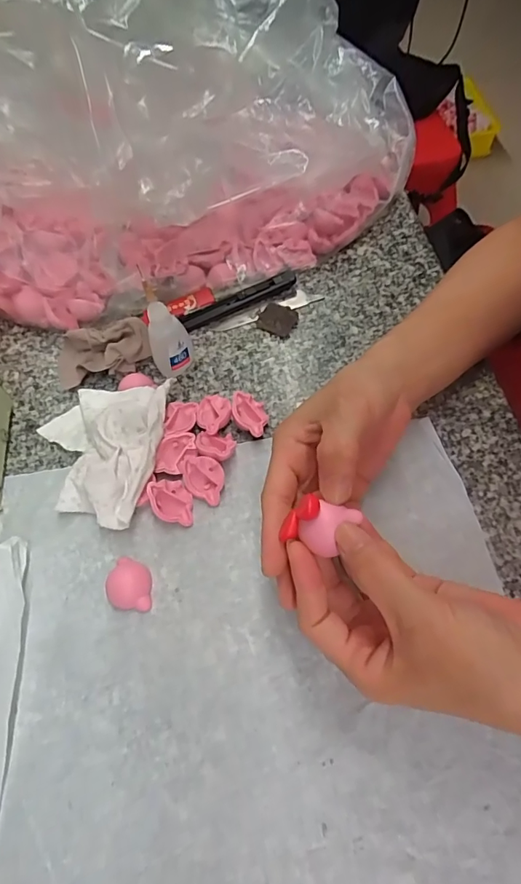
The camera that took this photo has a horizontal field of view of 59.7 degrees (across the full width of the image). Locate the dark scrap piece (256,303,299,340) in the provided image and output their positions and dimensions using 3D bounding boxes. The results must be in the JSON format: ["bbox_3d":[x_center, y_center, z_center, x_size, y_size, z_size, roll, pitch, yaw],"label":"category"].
[{"bbox_3d":[0.016,-0.108,0.399,0.032,0.008,0.030,26,66,19],"label":"dark scrap piece"}]

